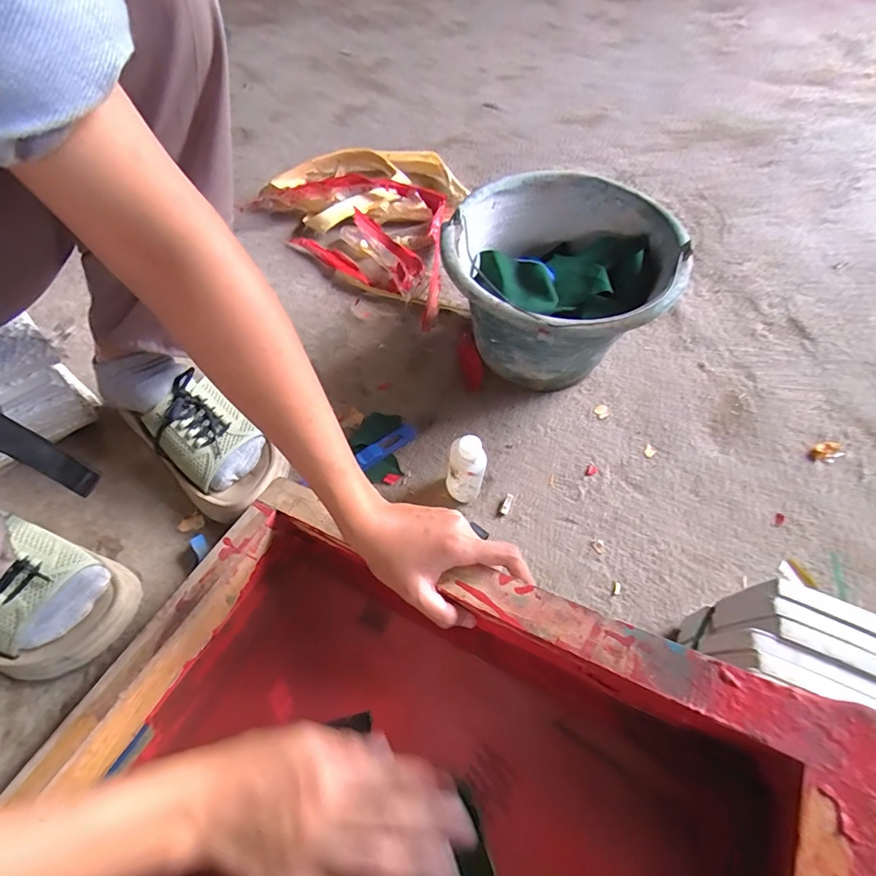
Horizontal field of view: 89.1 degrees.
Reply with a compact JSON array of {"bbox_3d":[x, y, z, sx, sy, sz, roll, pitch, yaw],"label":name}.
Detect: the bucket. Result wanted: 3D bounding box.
[{"bbox_3d":[0.125,-0.162,0.516,0.234,0.160,0.246,0,59,-1],"label":"bucket"}]

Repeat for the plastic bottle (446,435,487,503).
[{"bbox_3d":[0.026,0.035,0.431,0.034,0.095,0.030,5,59,2],"label":"plastic bottle"}]

